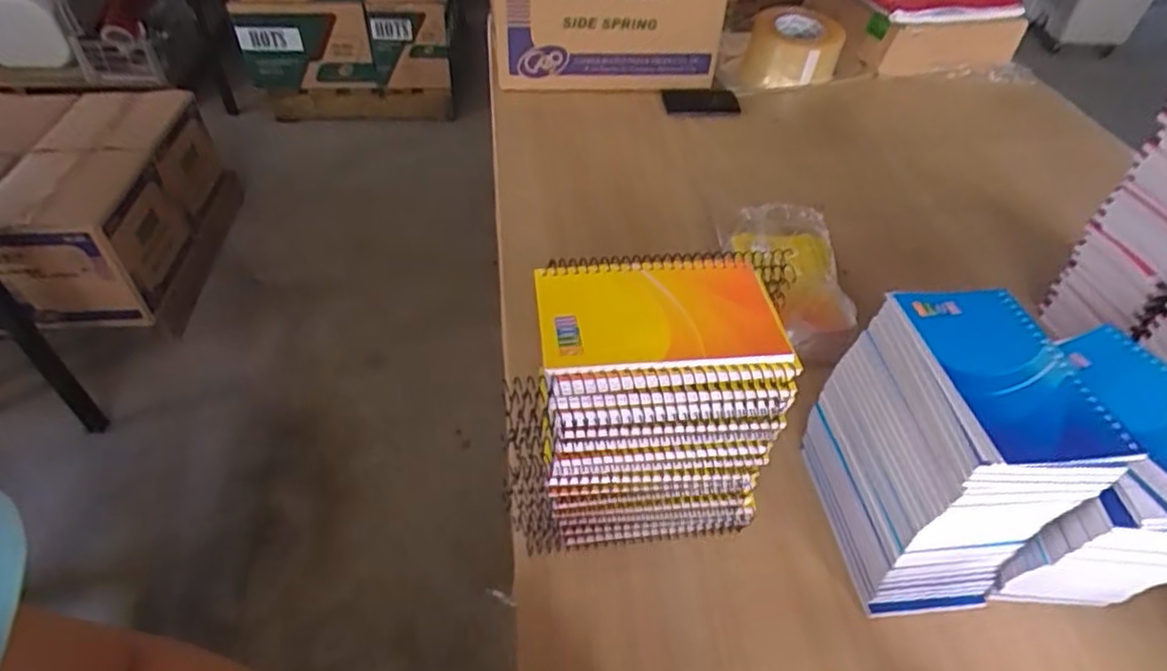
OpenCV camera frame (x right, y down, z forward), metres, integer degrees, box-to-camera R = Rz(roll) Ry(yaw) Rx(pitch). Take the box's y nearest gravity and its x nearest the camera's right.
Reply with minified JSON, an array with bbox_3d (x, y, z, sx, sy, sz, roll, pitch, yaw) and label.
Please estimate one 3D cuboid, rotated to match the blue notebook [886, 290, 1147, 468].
[{"bbox_3d":[0.247,0.019,0.397,0.084,0.014,0.134,-3,45,-6],"label":"blue notebook"}]

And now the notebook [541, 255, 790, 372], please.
[{"bbox_3d":[0.043,-0.013,0.390,0.135,0.017,0.089,-3,45,-6],"label":"notebook"}]

